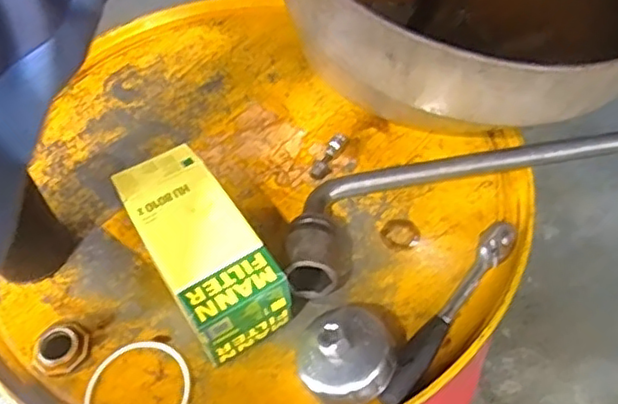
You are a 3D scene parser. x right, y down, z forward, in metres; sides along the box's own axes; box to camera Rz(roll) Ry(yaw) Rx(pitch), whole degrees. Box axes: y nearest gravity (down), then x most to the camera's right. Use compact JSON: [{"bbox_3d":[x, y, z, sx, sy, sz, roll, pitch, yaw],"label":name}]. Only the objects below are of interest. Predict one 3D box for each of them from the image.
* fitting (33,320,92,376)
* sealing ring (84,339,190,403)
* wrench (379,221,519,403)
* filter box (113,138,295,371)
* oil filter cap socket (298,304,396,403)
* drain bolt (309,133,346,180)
[{"bbox_3d":[-0.214,0.126,0.541,0.047,0.008,0.047,36,65,27],"label":"fitting"},{"bbox_3d":[-0.140,0.158,0.516,0.088,0.007,0.089,-2,50,2],"label":"sealing ring"},{"bbox_3d":[0.117,0.090,0.523,0.026,0.019,0.191,32,63,25],"label":"wrench"},{"bbox_3d":[-0.093,0.044,0.553,0.078,0.093,0.179,-29,57,-15],"label":"filter box"},{"bbox_3d":[0.027,0.118,0.497,0.071,0.052,0.082,-13,54,-4],"label":"oil filter cap socket"},{"bbox_3d":[0.020,-0.047,0.644,0.015,0.016,0.058,22,59,20],"label":"drain bolt"}]

